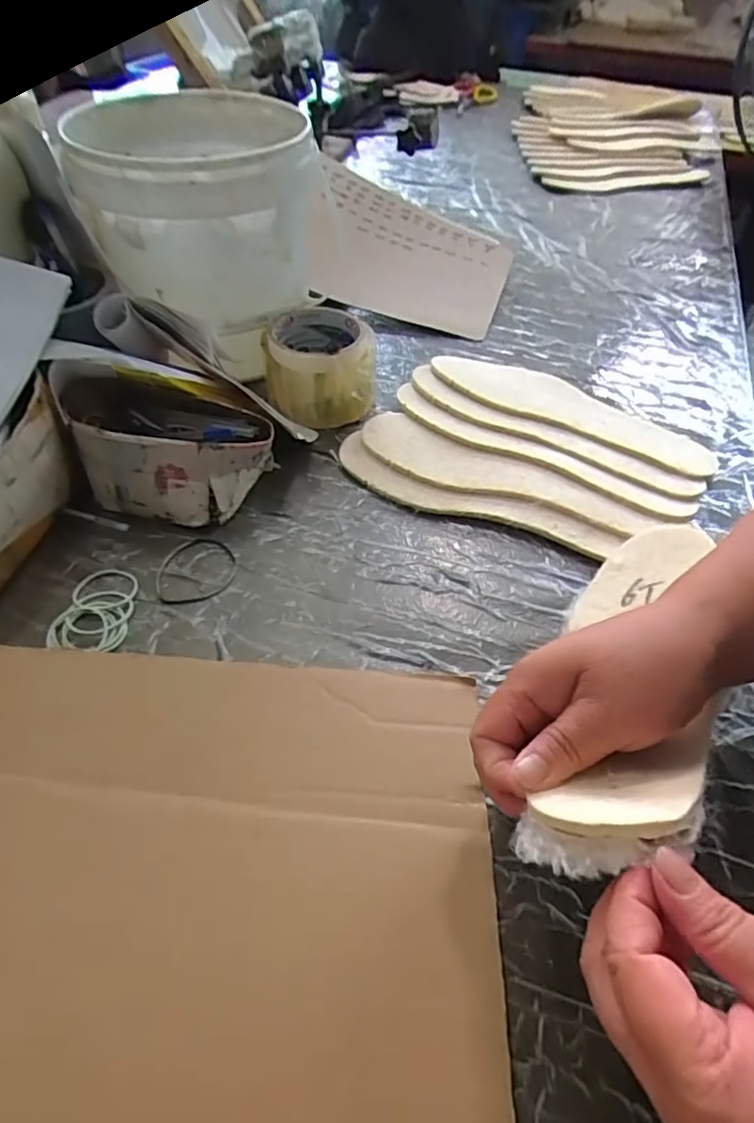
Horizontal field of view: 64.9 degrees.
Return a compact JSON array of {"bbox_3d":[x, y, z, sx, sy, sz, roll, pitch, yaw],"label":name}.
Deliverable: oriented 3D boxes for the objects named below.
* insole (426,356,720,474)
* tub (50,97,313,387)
[{"bbox_3d":[0.185,-0.152,0.570,0.271,0.010,0.103,24,52,16],"label":"insole"},{"bbox_3d":[-0.151,-0.309,0.534,0.180,0.146,0.188,4,49,-1],"label":"tub"}]

